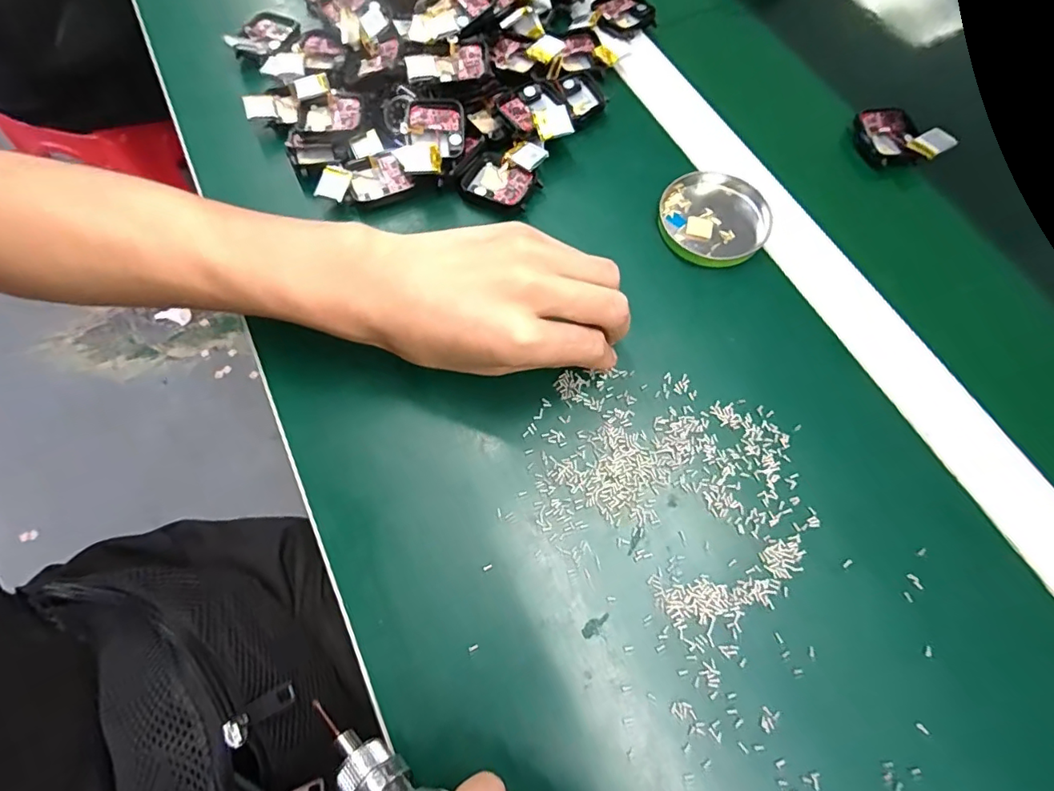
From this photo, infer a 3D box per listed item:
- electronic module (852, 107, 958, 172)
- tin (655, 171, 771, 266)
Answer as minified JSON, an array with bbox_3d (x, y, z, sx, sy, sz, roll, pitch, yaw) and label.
[{"bbox_3d":[0.247,-0.174,0.350,0.045,0.017,0.052,-20,69,-7],"label":"electronic module"},{"bbox_3d":[0.116,-0.109,0.322,0.065,0.008,0.064,0,68,1],"label":"tin"}]

